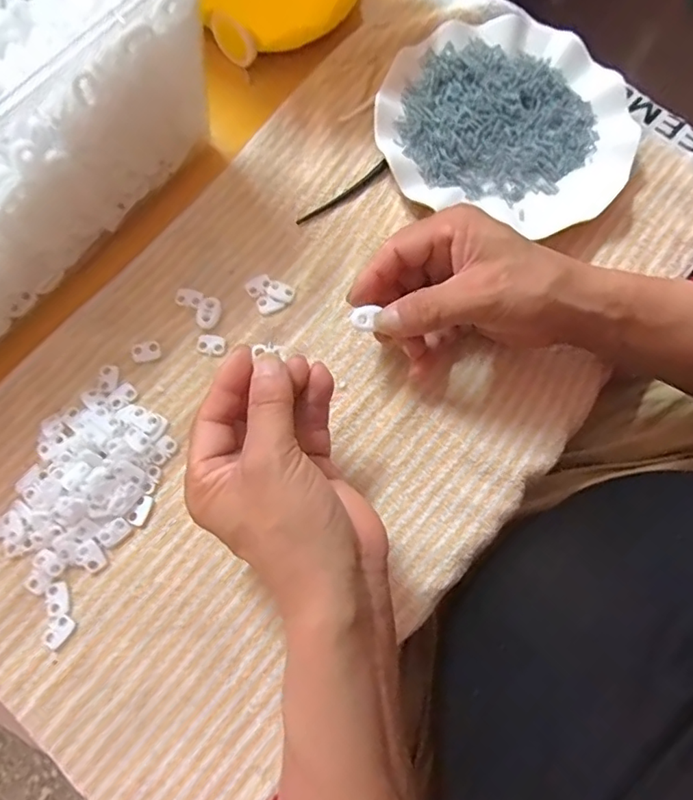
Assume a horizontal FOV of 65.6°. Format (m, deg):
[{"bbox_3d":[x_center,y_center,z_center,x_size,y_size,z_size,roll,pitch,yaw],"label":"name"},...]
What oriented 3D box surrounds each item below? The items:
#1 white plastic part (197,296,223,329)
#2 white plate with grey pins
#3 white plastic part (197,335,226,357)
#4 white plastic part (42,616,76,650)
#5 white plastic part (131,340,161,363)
[{"bbox_3d":[-0.092,-0.059,0.362,0.015,0.004,0.023,10,74,1],"label":"white plastic part"},{"bbox_3d":[0.119,-0.207,0.400,0.181,0.020,0.168,0,74,-1],"label":"white plate with grey pins"},{"bbox_3d":[-0.090,-0.037,0.356,0.019,0.004,0.013,11,74,1],"label":"white plastic part"},{"bbox_3d":[-0.166,0.133,0.309,0.013,0.004,0.018,37,76,9],"label":"white plastic part"},{"bbox_3d":[-0.132,-0.032,0.355,0.019,0.004,0.012,-13,75,-5],"label":"white plastic part"}]

